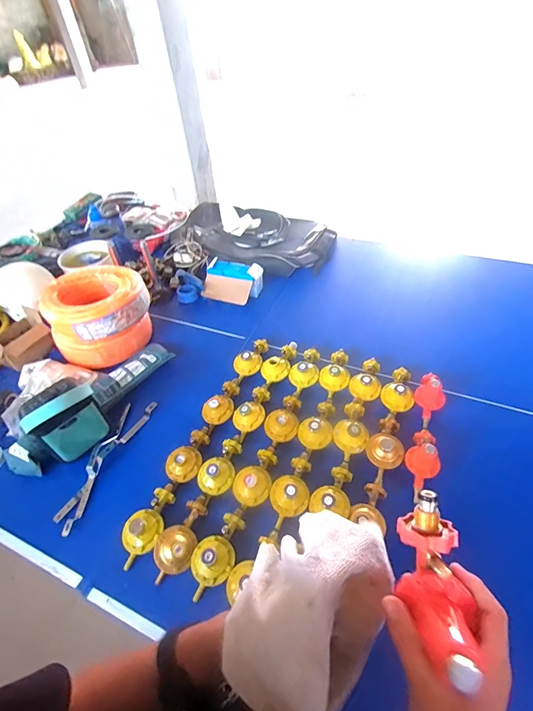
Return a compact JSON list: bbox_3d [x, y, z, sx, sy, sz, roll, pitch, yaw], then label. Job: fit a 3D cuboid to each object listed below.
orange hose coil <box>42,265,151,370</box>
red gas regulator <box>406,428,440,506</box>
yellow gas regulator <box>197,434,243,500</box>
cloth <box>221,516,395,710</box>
[{"bbox_3d":[-0.516,-0.126,1.139,0.302,0.193,0.255,-14,46,-7],"label":"orange hose coil"},{"bbox_3d":[0.345,0.225,0.787,0.067,0.073,0.164,20,51,23],"label":"red gas regulator"},{"bbox_3d":[-0.097,0.254,0.838,0.082,0.052,0.154,25,54,27],"label":"yellow gas regulator"},{"bbox_3d":[0.043,0.252,0.351,0.123,0.157,0.172,21,52,24],"label":"cloth"}]

